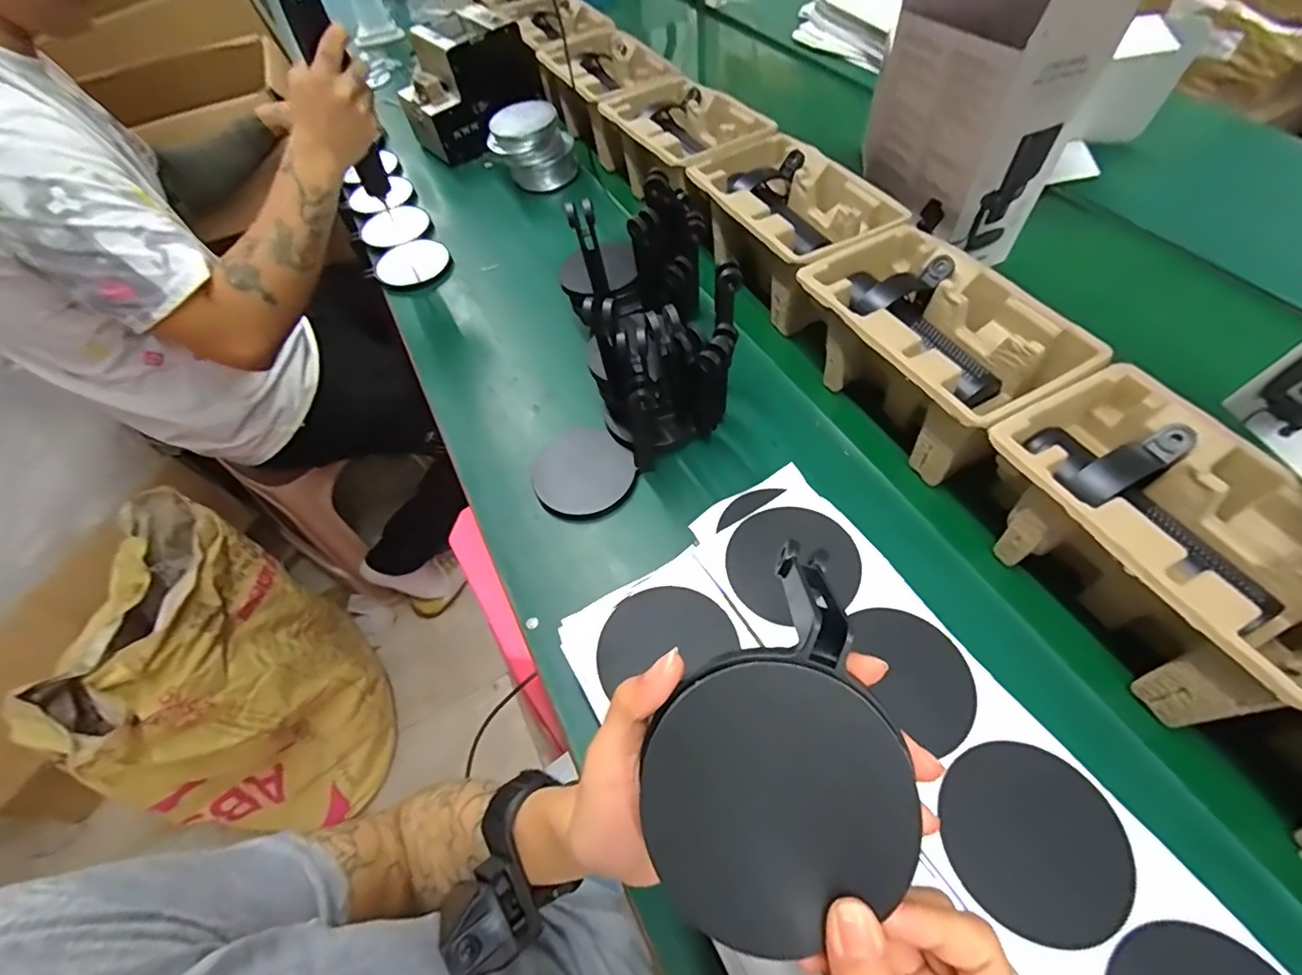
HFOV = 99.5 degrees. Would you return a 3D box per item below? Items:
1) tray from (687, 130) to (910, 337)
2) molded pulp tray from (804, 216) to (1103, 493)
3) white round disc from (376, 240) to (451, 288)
[{"bbox_3d":[0.157,-0.306,0.635,0.154,0.097,0.234,-26,63,-12],"label":"tray"},{"bbox_3d":[0.254,-0.131,0.518,0.140,0.113,0.224,-27,63,-12],"label":"molded pulp tray"},{"bbox_3d":[-0.327,-0.310,0.763,0.091,0.010,0.089,-1,61,2],"label":"white round disc"}]

